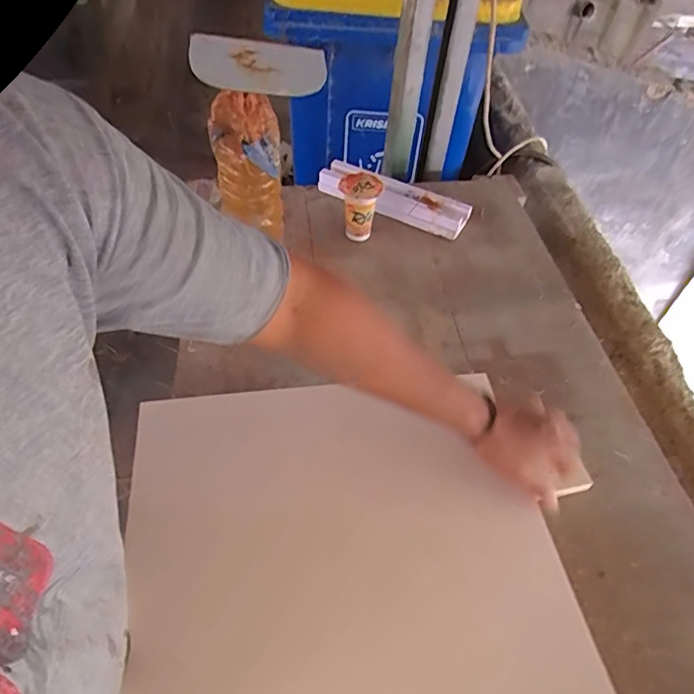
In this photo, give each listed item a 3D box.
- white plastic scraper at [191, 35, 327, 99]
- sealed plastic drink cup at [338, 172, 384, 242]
[{"bbox_3d":[-0.096,-0.306,0.572,0.147,0.008,0.112,1,52,-11],"label":"white plastic scraper"},{"bbox_3d":[0.020,-0.220,0.866,0.065,0.108,0.067,1,50,-1],"label":"sealed plastic drink cup"}]

